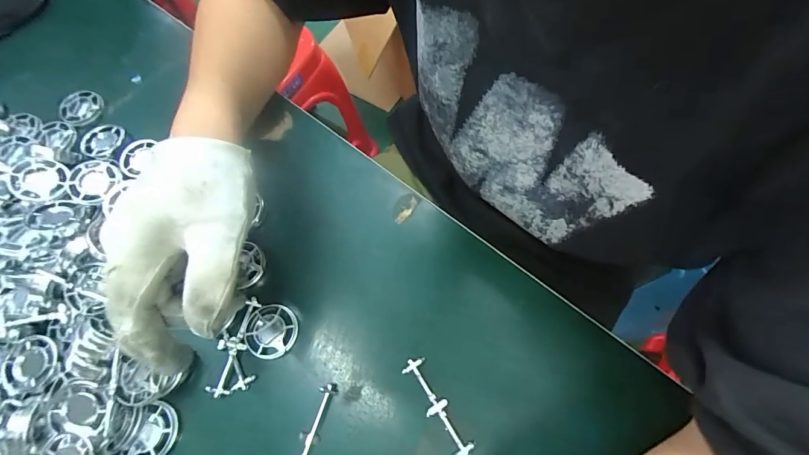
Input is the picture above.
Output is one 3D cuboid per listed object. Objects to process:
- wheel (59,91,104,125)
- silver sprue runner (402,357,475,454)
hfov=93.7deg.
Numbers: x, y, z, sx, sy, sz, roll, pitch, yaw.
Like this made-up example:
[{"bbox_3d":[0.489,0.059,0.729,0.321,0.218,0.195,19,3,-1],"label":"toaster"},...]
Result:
[{"bbox_3d":[-0.313,-0.115,0.368,0.038,0.006,0.037,-1,70,2],"label":"wheel"},{"bbox_3d":[0.023,0.125,0.265,0.017,0.005,0.069,-30,71,-8],"label":"silver sprue runner"}]

